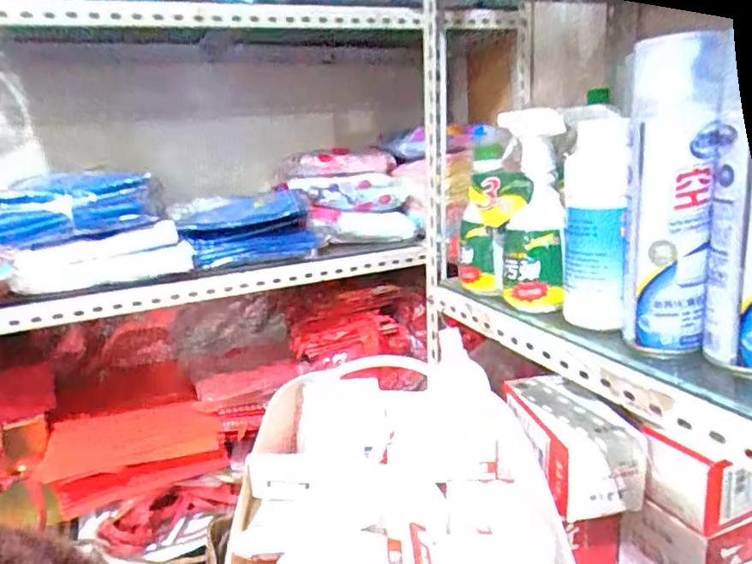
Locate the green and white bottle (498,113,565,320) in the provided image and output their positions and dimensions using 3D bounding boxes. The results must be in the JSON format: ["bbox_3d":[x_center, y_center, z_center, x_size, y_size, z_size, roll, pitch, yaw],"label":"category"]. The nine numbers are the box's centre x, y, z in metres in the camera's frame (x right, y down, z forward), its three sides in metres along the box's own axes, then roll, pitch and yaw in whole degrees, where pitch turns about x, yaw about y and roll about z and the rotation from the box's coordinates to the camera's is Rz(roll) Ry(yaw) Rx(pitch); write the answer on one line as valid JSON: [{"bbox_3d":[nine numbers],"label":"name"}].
[{"bbox_3d":[0.163,-0.074,0.606,0.066,0.196,0.085,1,15,16],"label":"green and white bottle"}]

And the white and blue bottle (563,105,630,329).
[{"bbox_3d":[0.202,-0.053,0.529,0.054,0.193,0.057,3,16,22],"label":"white and blue bottle"}]

